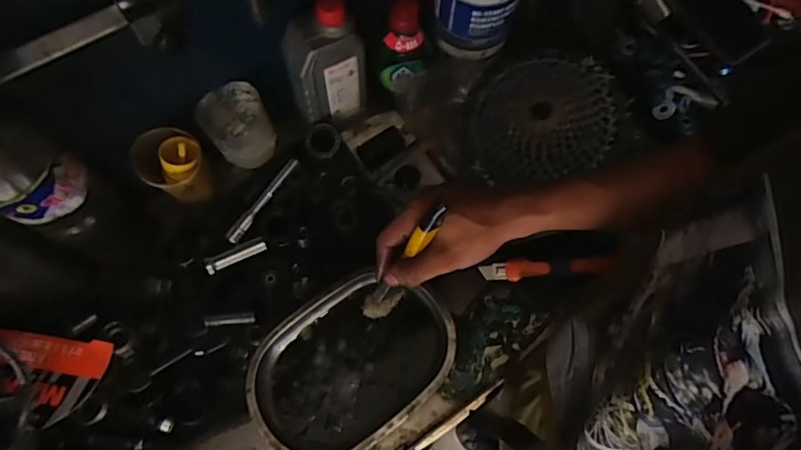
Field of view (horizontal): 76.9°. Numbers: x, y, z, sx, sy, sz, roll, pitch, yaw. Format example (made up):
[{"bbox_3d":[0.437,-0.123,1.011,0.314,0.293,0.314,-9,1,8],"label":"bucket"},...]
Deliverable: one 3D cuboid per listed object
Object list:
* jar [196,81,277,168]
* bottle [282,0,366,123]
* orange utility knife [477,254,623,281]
[{"bbox_3d":[-0.189,-0.112,0.597,0.072,0.089,0.066,0,67,1],"label":"jar"},{"bbox_3d":[-0.083,-0.178,0.576,0.085,0.153,0.045,-17,68,-6],"label":"bottle"},{"bbox_3d":[0.165,0.047,0.561,0.147,0.012,0.021,-6,67,16],"label":"orange utility knife"}]

